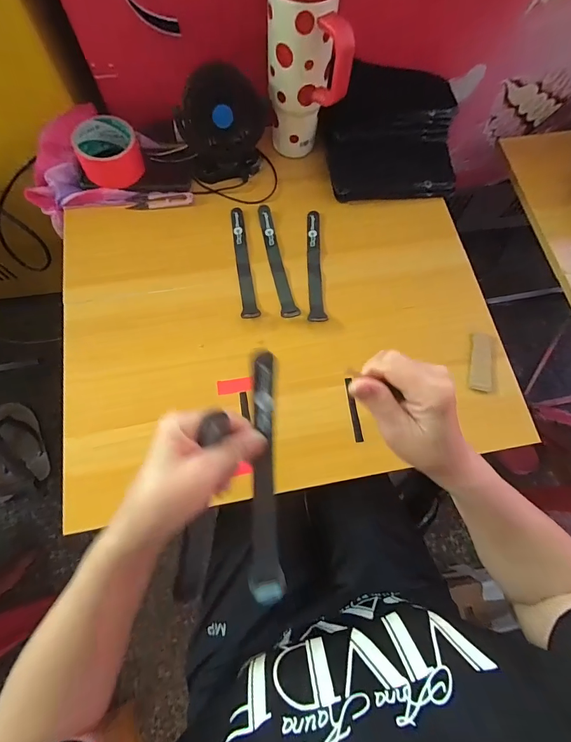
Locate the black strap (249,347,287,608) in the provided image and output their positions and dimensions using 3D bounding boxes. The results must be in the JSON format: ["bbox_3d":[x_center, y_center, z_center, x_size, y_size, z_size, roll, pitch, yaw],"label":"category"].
[{"bbox_3d":[-0.015,0.081,0.284,0.023,0.029,0.186,-1,90,-3],"label":"black strap"}]

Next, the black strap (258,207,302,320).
[{"bbox_3d":[-0.012,-0.163,0.523,0.023,0.008,0.187,-11,73,-6],"label":"black strap"}]

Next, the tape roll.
[{"bbox_3d":[-0.260,-0.321,0.526,0.084,0.055,0.081,1,72,-2],"label":"tape roll"}]

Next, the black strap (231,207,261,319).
[{"bbox_3d":[-0.063,-0.161,0.523,0.023,0.005,0.186,-9,72,-5],"label":"black strap"}]

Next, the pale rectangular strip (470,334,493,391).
[{"bbox_3d":[0.268,-0.013,0.484,0.030,0.011,0.086,13,72,2],"label":"pale rectangular strip"}]

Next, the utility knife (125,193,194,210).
[{"bbox_3d":[-0.193,-0.262,0.550,0.098,0.008,0.030,-10,73,-6],"label":"utility knife"}]

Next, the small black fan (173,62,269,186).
[{"bbox_3d":[-0.087,-0.355,0.513,0.125,0.131,0.069,-7,72,-5],"label":"small black fan"}]

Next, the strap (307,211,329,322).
[{"bbox_3d":[0.043,-0.156,0.523,0.023,0.006,0.183,-1,72,-3],"label":"strap"}]

